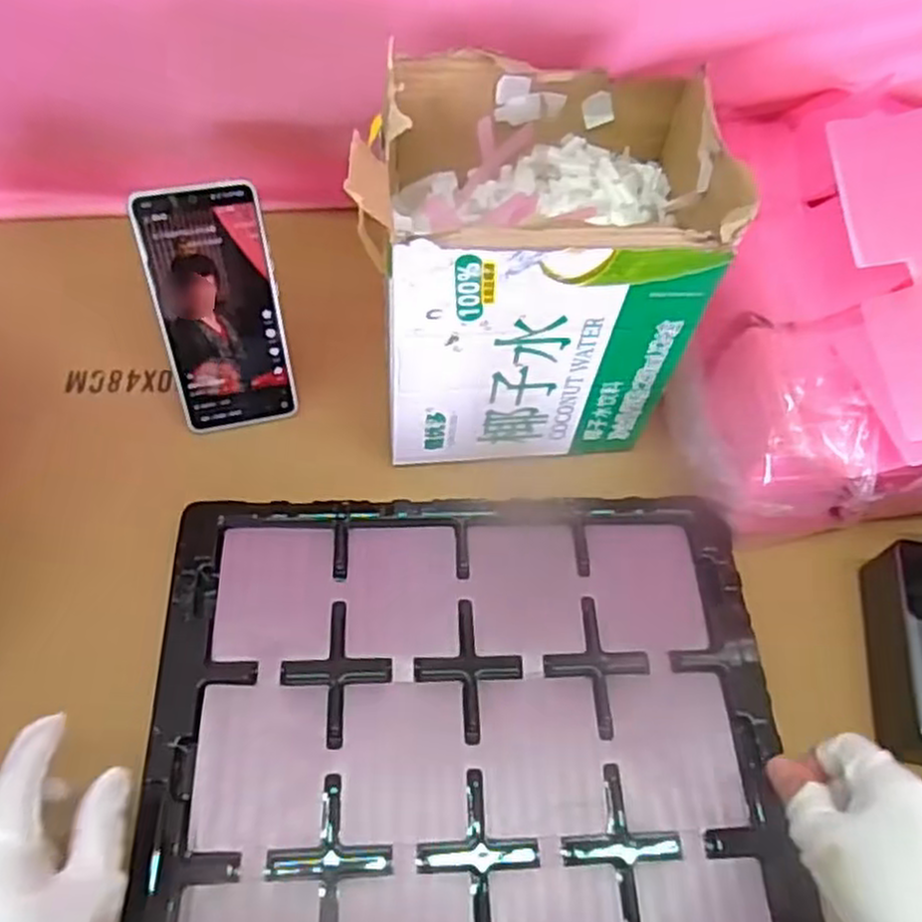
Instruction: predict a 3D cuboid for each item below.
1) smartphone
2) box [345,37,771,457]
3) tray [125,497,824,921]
[{"bbox_3d":[-0.160,-0.098,0.513,0.077,0.162,0.004,-11,31,-13],"label":"smartphone"},{"bbox_3d":[0.038,-0.122,0.494,0.198,0.205,0.150,-2,59,-6],"label":"box"},{"bbox_3d":[0.007,0.175,0.450,0.363,0.013,0.330,-1,59,-5],"label":"tray"}]

